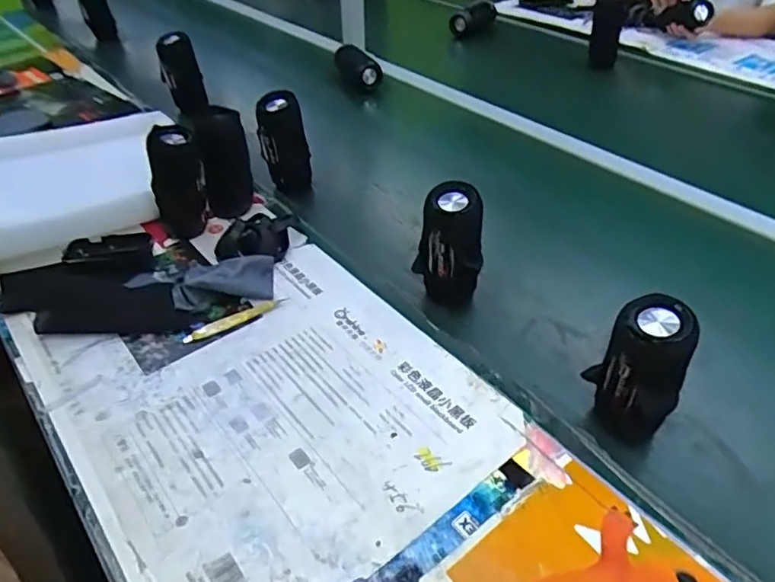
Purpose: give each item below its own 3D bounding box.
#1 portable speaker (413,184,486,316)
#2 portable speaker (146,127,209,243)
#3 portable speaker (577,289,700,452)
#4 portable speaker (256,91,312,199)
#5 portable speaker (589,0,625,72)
[{"bbox_3d":[0.076,-0.056,0.668,0.073,0.134,0.053,12,42,14],"label":"portable speaker"},{"bbox_3d":[-0.286,-0.147,0.776,0.068,0.144,0.057,-17,44,-19],"label":"portable speaker"},{"bbox_3d":[0.230,0.074,0.521,0.055,0.134,0.071,-10,42,-11],"label":"portable speaker"},{"bbox_3d":[-0.161,-0.219,0.894,0.075,0.160,0.063,-7,41,-7],"label":"portable speaker"},{"bbox_3d":[0.507,-0.602,1.327,0.070,0.167,0.067,8,6,9],"label":"portable speaker"}]

